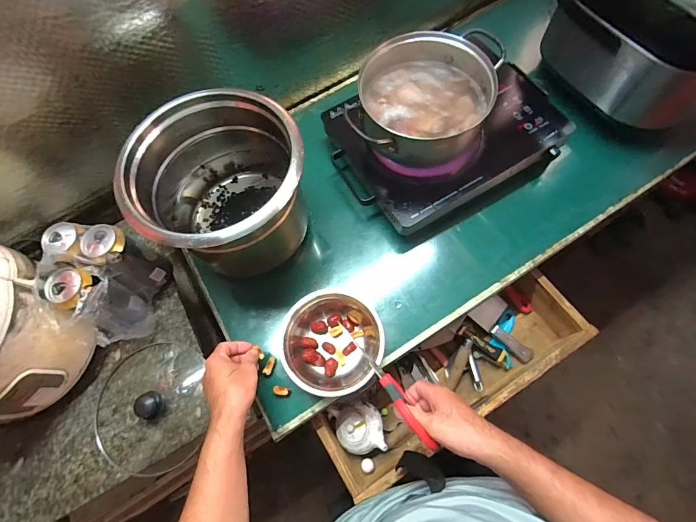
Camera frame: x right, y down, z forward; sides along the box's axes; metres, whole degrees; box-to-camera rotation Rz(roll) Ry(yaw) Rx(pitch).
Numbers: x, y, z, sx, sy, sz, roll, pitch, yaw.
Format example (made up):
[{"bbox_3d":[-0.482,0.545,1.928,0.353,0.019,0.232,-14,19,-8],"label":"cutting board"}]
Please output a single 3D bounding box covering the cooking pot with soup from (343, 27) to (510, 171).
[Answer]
[{"bbox_3d":[0.128,-0.290,0.626,0.222,0.113,0.217,-9,70,-1],"label":"cooking pot with soup"}]

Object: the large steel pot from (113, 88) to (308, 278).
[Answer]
[{"bbox_3d":[-0.191,-0.119,0.588,0.247,0.210,0.238,-1,70,2],"label":"large steel pot"}]

